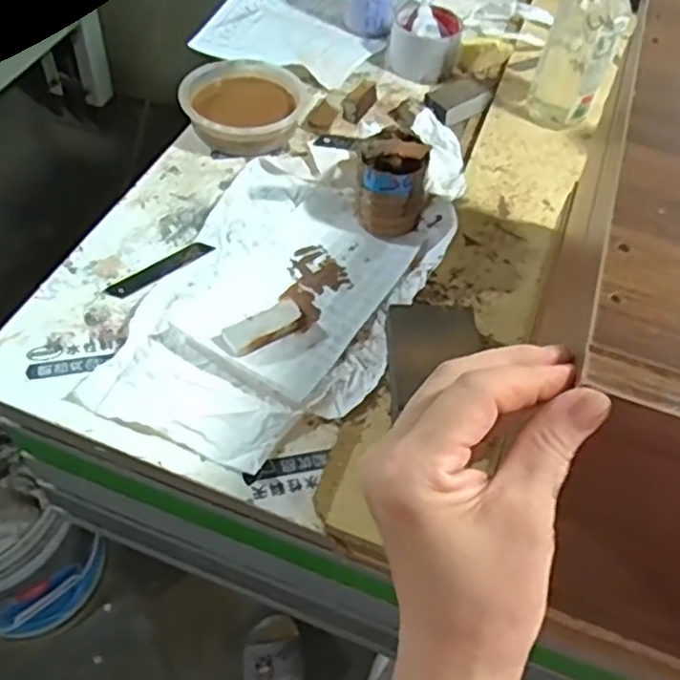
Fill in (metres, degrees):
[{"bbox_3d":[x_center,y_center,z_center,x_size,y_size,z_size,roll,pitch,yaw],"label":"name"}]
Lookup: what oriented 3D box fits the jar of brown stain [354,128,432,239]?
[{"bbox_3d":[0.049,-0.147,0.641,0.061,0.073,0.067,2,53,-3],"label":"jar of brown stain"}]

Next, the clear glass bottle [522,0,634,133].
[{"bbox_3d":[0.252,-0.319,0.702,0.073,0.204,0.081,17,54,8],"label":"clear glass bottle"}]

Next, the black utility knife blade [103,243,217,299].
[{"bbox_3d":[-0.158,-0.063,0.612,0.101,0.004,0.019,-34,64,-27],"label":"black utility knife blade"}]

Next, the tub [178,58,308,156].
[{"bbox_3d":[-0.105,-0.243,0.727,0.118,0.038,0.112,2,53,-3],"label":"tub"}]

